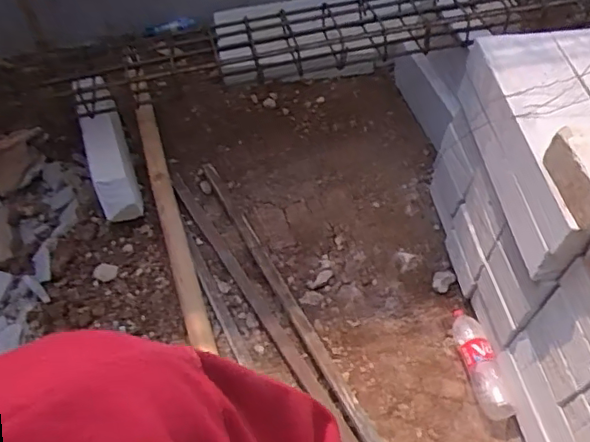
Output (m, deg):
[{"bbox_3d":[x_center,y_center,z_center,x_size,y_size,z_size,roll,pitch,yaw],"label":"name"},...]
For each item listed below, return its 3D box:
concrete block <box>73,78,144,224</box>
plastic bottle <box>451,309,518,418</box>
[{"bbox_3d":[-0.549,-0.203,1.715,0.113,0.412,0.089,-13,14,-10],"label":"concrete block"},{"bbox_3d":[0.495,0.372,1.583,0.082,0.094,0.332,-8,52,-6],"label":"plastic bottle"}]

